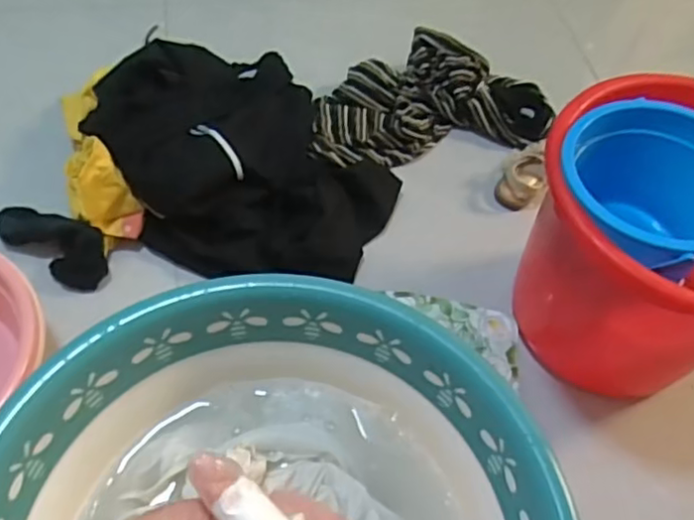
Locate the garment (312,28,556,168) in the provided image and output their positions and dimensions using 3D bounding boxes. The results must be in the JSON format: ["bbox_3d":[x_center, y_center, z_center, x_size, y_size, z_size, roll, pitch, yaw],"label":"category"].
[{"bbox_3d":[0.139,-0.288,1.120,0.414,0.064,0.250,-9,57,-11],"label":"garment"}]

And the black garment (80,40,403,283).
[{"bbox_3d":[-0.148,-0.163,0.973,0.349,0.120,0.437,-34,65,-25],"label":"black garment"}]

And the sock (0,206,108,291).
[{"bbox_3d":[-0.409,-0.024,0.915,0.165,0.041,0.077,29,58,14],"label":"sock"}]

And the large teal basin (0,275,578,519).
[{"bbox_3d":[-0.049,0.188,0.420,0.353,0.106,0.339,2,55,-3],"label":"large teal basin"}]

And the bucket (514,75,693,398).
[{"bbox_3d":[0.373,-0.009,0.804,0.302,0.330,0.314,2,55,-3],"label":"bucket"}]

